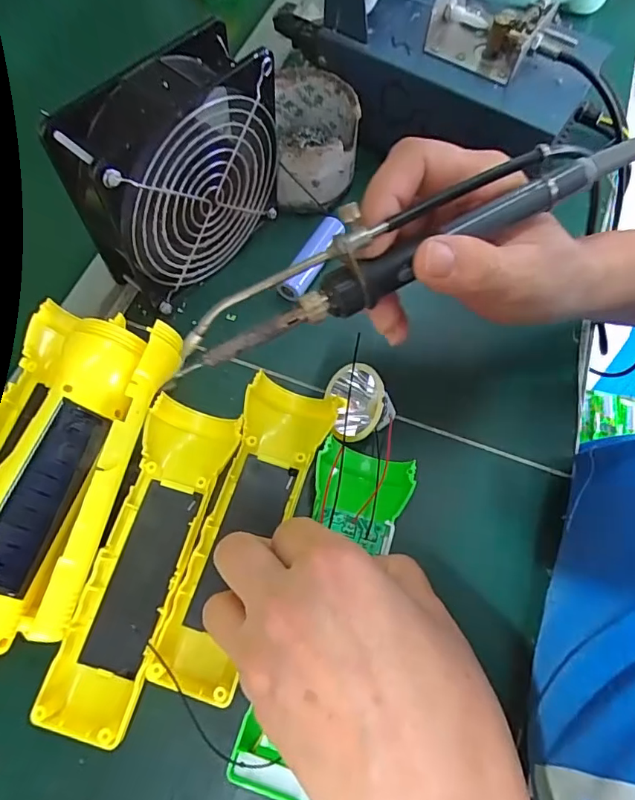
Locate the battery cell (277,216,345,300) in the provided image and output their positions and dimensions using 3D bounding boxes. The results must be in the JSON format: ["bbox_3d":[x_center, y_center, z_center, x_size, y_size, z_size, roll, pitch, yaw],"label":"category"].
[{"bbox_3d":[-0.006,-0.094,0.336,0.023,0.022,0.067,25,67,8],"label":"battery cell"}]

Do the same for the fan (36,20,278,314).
[{"bbox_3d":[-0.079,-0.121,0.286,0.042,0.124,0.125,40,70,14],"label":"fan"}]

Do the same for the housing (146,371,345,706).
[{"bbox_3d":[-0.038,0.065,0.265,0.048,0.032,0.163,19,68,6],"label":"housing"}]

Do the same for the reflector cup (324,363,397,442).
[{"bbox_3d":[0.019,0.003,0.284,0.039,0.034,0.042,-40,74,-18],"label":"reflector cup"}]

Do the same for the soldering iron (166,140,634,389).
[{"bbox_3d":[0.035,-0.063,0.193,0.208,0.027,0.023,-26,69,-2],"label":"soldering iron"}]

